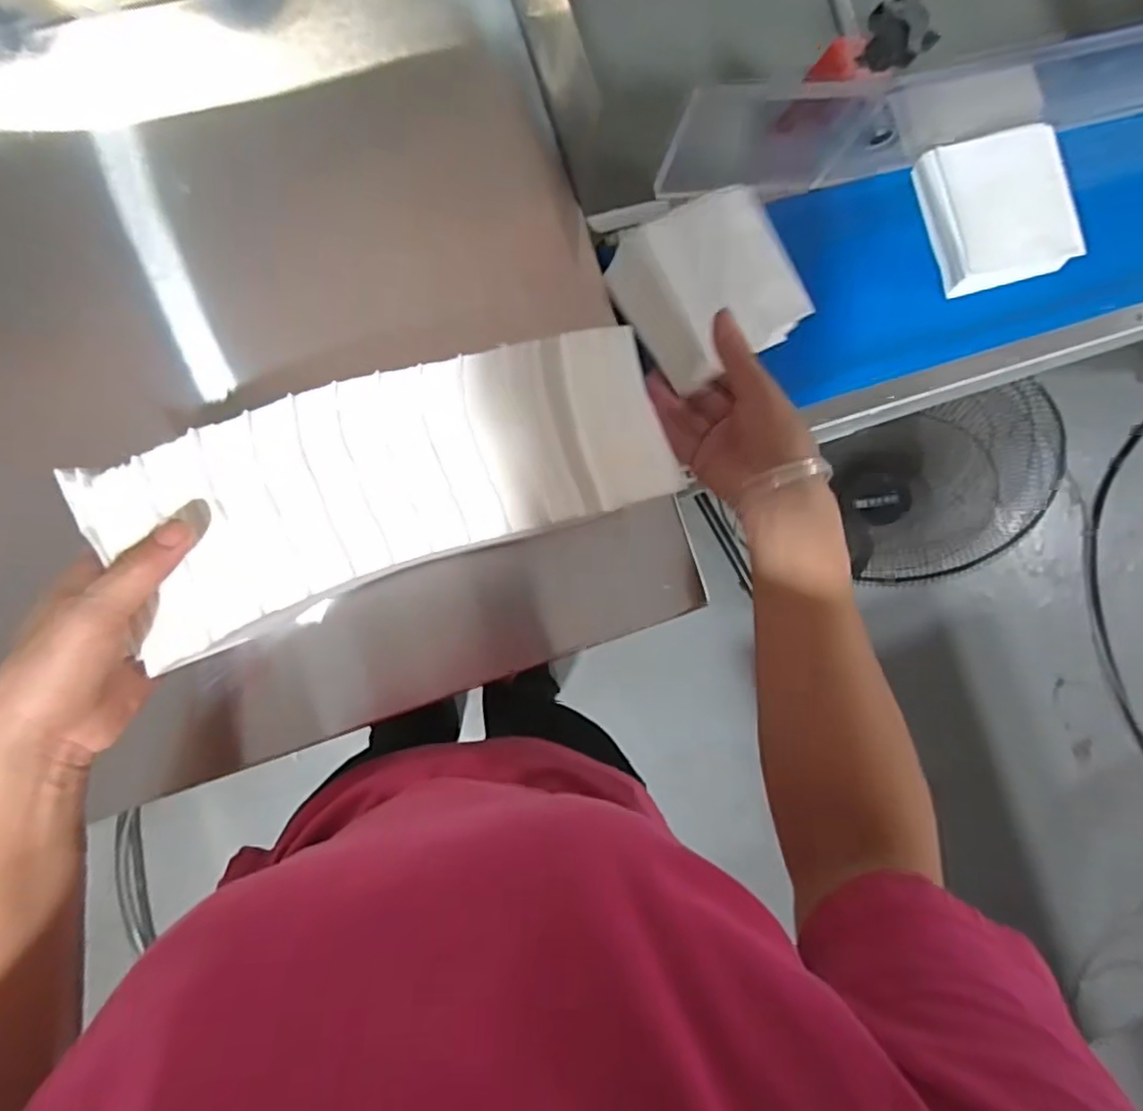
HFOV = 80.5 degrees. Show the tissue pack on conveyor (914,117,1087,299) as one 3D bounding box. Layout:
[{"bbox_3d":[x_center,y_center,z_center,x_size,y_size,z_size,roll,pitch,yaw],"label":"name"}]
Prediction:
[{"bbox_3d":[0.325,-0.263,0.514,0.100,0.031,0.107,-16,90,-10],"label":"tissue pack on conveyor"}]

